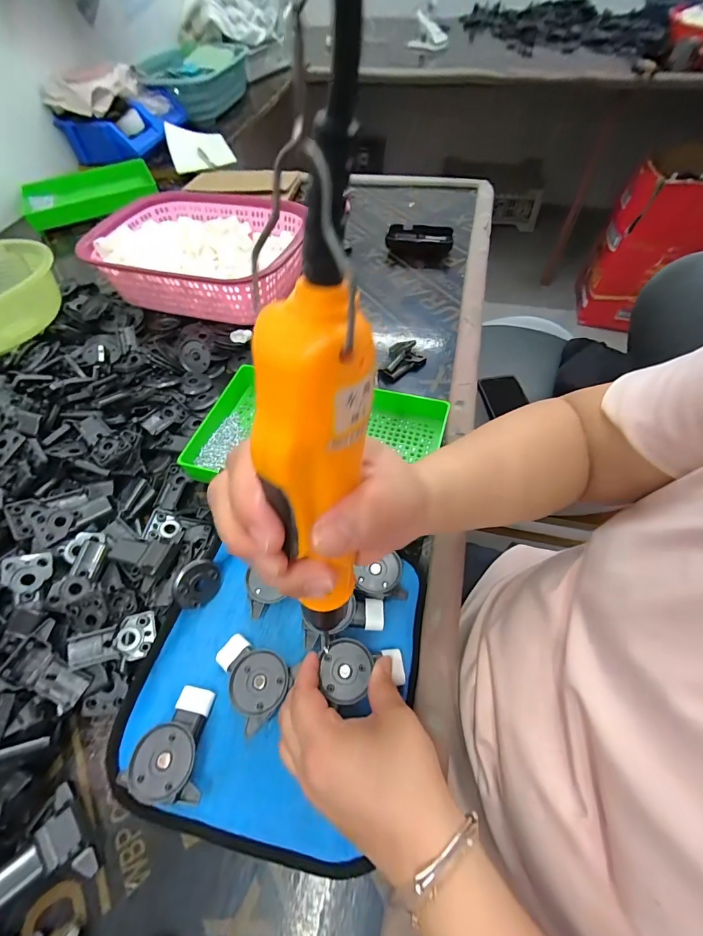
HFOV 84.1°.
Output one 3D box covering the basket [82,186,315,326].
[{"bbox_3d":[-0.220,-0.323,0.590,0.292,0.075,0.225,13,58,9],"label":"basket"}]

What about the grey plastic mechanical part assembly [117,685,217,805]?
[{"bbox_3d":[-0.127,0.193,0.277,0.052,0.028,0.065,4,57,3],"label":"grey plastic mechanical part assembly"}]

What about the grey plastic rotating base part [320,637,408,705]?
[{"bbox_3d":[0.009,0.153,0.294,0.060,0.019,0.042,-3,56,-1],"label":"grey plastic rotating base part"}]

